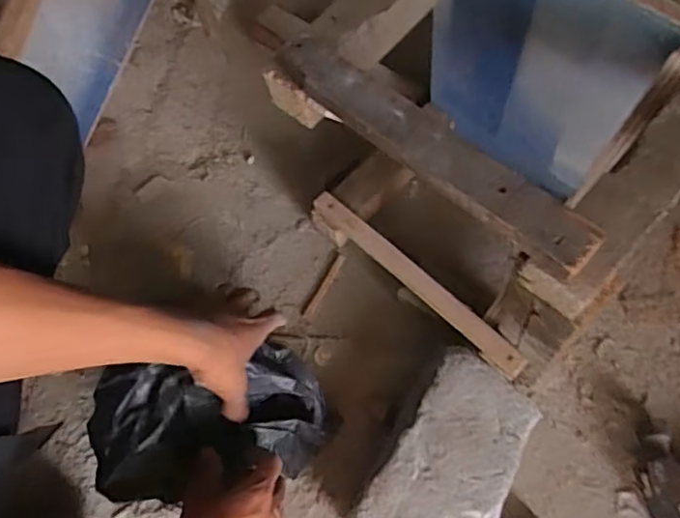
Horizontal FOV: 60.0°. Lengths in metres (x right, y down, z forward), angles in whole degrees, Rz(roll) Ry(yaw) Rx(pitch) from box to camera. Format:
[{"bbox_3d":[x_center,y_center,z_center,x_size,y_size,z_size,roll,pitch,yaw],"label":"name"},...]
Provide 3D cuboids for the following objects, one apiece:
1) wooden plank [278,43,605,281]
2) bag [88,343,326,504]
[{"bbox_3d":[0.051,-0.072,0.366,0.236,0.014,0.038,39,89,20],"label":"wooden plank"},{"bbox_3d":[-0.115,0.149,0.542,0.204,0.058,0.110,-4,65,-23],"label":"bag"}]

